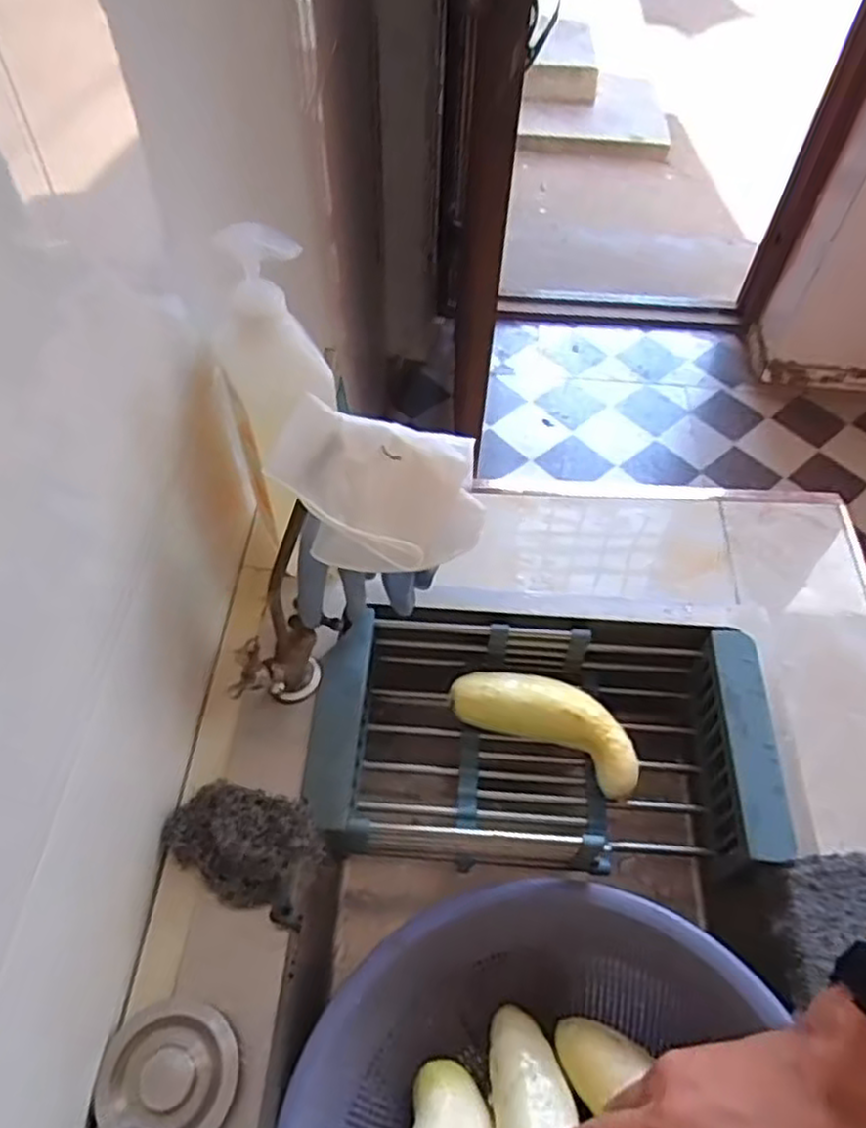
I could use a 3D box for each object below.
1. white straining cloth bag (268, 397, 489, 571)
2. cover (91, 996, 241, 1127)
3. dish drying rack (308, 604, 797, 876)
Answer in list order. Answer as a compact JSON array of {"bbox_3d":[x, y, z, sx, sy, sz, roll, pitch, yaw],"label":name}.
[{"bbox_3d":[-0.033,-0.048,0.480,0.128,0.081,0.074,-2,55,-4],"label":"white straining cloth bag"},{"bbox_3d":[-0.161,0.313,0.455,0.078,0.013,0.080,25,49,-9],"label":"cover"},{"bbox_3d":[0.092,0.147,0.642,0.352,0.100,0.199,4,54,1],"label":"dish drying rack"}]

